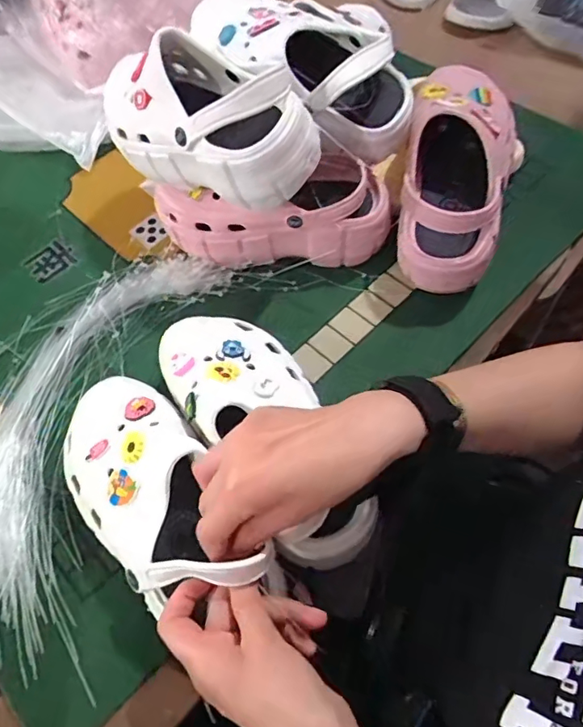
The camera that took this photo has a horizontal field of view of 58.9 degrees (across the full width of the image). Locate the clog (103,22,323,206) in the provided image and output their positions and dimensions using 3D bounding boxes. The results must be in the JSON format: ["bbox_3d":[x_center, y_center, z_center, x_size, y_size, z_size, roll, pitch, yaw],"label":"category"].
[{"bbox_3d":[-0.089,-0.235,0.487,0.247,0.099,0.105,38,68,23],"label":"clog"}]

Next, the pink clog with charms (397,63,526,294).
[{"bbox_3d":[0.170,-0.199,0.528,0.099,0.088,0.241,11,75,11],"label":"pink clog with charms"}]

